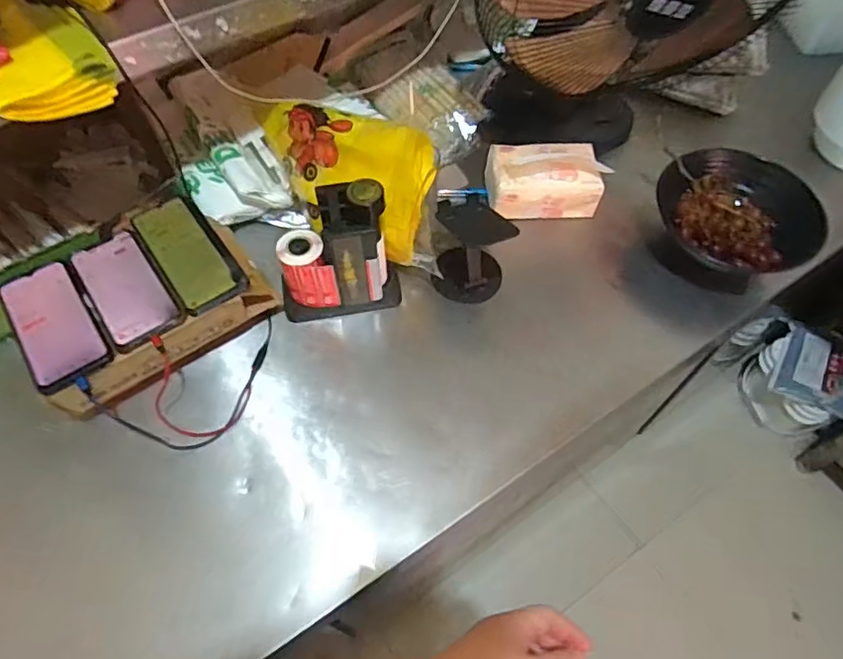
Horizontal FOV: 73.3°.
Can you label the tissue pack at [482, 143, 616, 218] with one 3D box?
[{"bbox_3d":[0.174,-0.211,0.795,0.156,0.075,0.092,-6,58,-4],"label":"tissue pack"}]

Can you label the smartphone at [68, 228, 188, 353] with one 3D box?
[{"bbox_3d":[-0.337,-0.047,0.643,0.079,0.016,0.147,-33,64,-20],"label":"smartphone"}]

